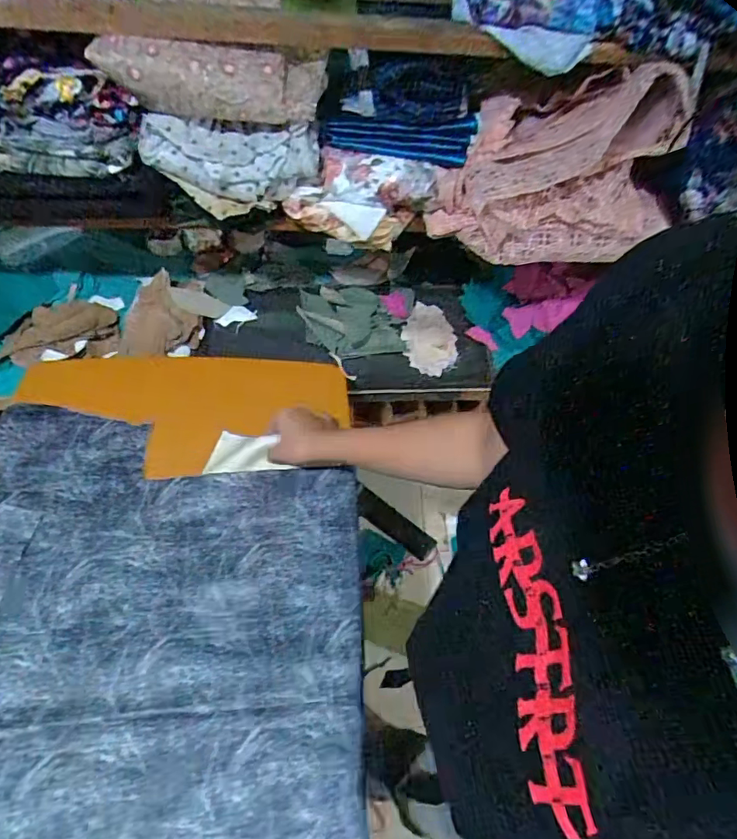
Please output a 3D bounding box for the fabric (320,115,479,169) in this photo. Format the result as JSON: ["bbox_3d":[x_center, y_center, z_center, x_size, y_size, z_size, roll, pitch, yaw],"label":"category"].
[{"bbox_3d":[0.040,-0.362,0.669,0.195,0.048,0.040,0,57,-5],"label":"fabric"}]

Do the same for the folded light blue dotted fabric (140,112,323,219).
[{"bbox_3d":[-0.170,-0.316,0.654,0.207,0.104,0.046,-4,57,-7],"label":"folded light blue dotted fabric"}]

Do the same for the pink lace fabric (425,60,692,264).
[{"bbox_3d":[0.248,-0.331,0.672,0.310,0.204,0.136,1,57,-4],"label":"pink lace fabric"}]

